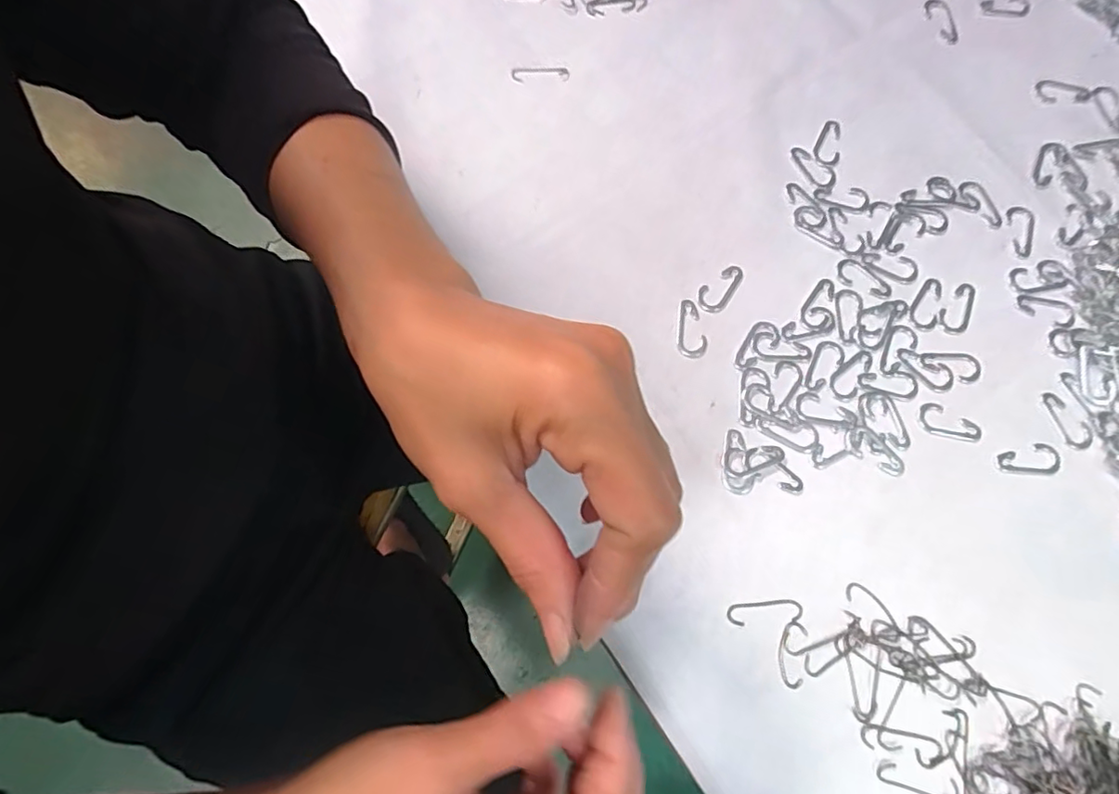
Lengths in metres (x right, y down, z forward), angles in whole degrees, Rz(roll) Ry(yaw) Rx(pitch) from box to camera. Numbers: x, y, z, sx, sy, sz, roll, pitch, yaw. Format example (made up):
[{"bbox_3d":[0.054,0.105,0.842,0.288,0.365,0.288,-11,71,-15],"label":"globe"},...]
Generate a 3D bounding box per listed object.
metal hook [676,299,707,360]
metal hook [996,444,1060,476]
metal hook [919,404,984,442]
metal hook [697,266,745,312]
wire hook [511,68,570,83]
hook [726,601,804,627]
[{"bbox_3d":[0.083,-0.042,0.353,0.018,0.005,0.037,5,75,3],"label":"metal hook"},{"bbox_3d":[0.276,0.037,0.333,0.036,0.004,0.018,2,75,2],"label":"metal hook"},{"bbox_3d":[0.233,0.016,0.337,0.037,0.004,0.018,22,77,7],"label":"metal hook"},{"bbox_3d":[0.101,-0.069,0.357,0.019,0.004,0.035,33,78,9],"label":"metal hook"},{"bbox_3d":[-0.013,-0.229,0.402,0.040,0.007,0.010,0,75,1],"label":"wire hook"},{"bbox_3d":[0.112,0.118,0.309,0.042,0.004,0.011,-4,75,0],"label":"hook"}]

